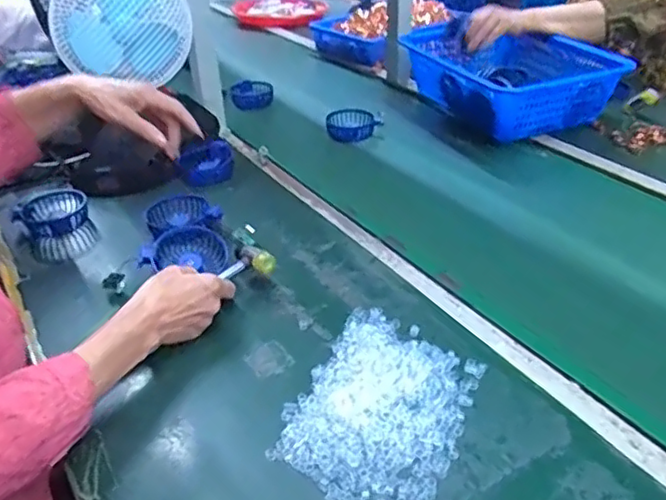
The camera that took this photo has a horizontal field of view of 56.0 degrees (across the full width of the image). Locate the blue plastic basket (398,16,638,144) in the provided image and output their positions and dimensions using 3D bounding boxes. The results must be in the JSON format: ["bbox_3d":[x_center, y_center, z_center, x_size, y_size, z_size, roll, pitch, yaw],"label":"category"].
[{"bbox_3d":[0.332,-0.316,1.187,0.278,0.120,0.331,-12,36,-14],"label":"blue plastic basket"}]

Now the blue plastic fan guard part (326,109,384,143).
[{"bbox_3d":[0.039,-0.228,1.148,0.107,0.047,0.055,-2,34,2],"label":"blue plastic fan guard part"}]

